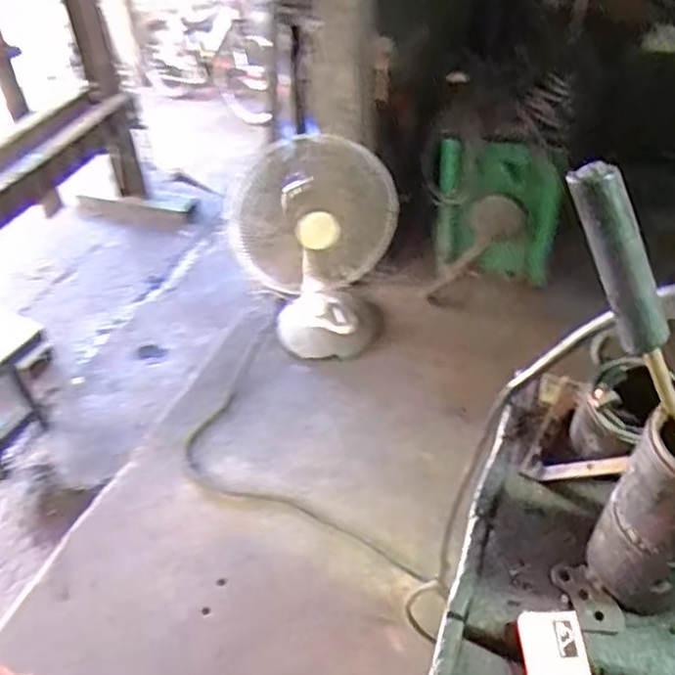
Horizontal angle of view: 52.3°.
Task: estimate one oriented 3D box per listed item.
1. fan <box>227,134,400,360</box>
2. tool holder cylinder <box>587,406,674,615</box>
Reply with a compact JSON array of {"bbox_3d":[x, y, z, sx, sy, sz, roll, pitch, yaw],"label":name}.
[{"bbox_3d":[-0.064,-0.232,1.826,0.404,0.568,0.222,-6,43,-2],"label":"fan"},{"bbox_3d":[0.240,0.126,0.496,0.078,0.170,0.072,-2,43,2],"label":"tool holder cylinder"}]

